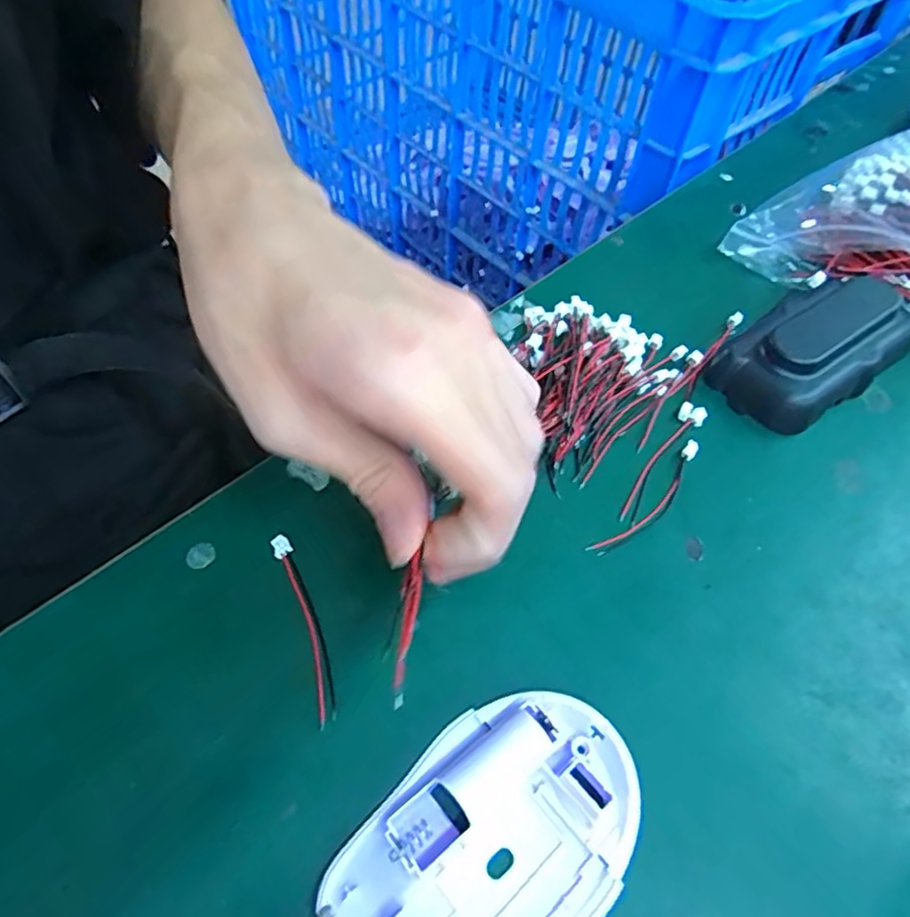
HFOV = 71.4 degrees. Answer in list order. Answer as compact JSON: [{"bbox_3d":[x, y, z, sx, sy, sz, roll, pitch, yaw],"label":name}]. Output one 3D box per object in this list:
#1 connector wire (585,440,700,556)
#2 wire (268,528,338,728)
[{"bbox_3d":[0.080,0.017,0.254,0.069,0.009,0.012,-38,64,-26],"label":"connector wire"},{"bbox_3d":[-0.052,0.057,0.221,0.009,0.004,0.070,-17,57,-15],"label":"wire"}]

